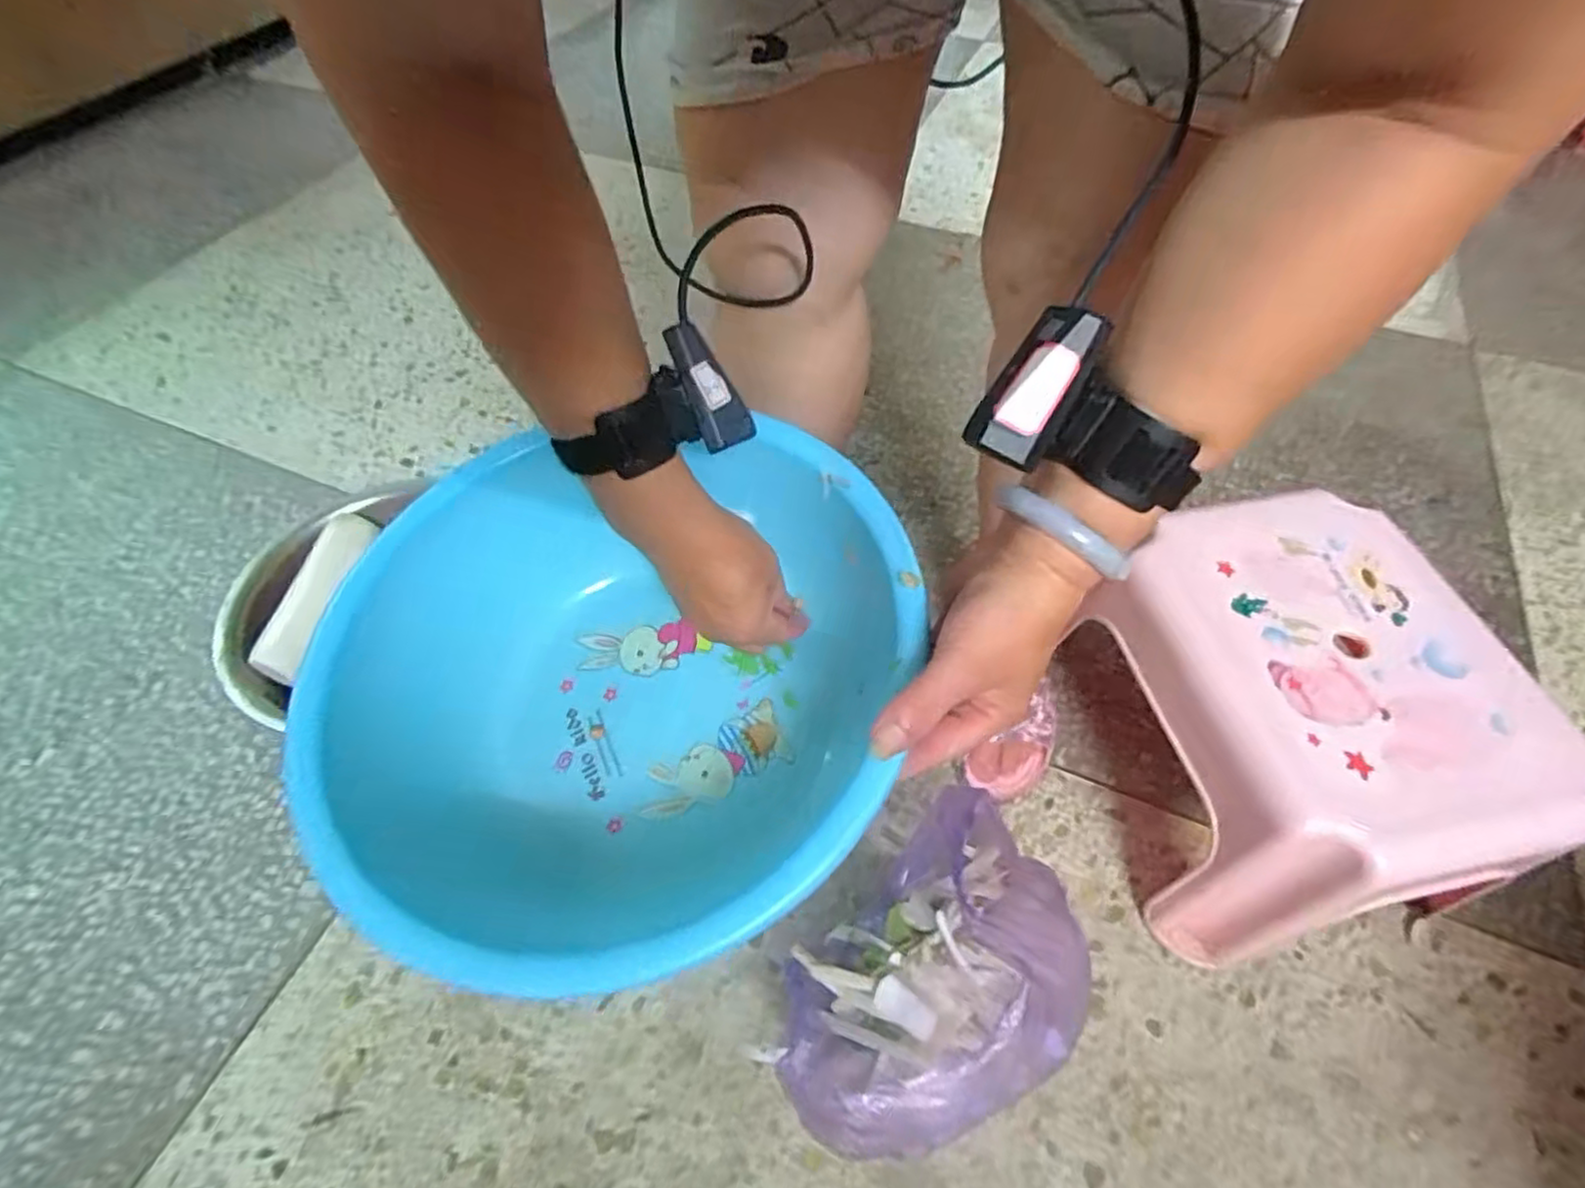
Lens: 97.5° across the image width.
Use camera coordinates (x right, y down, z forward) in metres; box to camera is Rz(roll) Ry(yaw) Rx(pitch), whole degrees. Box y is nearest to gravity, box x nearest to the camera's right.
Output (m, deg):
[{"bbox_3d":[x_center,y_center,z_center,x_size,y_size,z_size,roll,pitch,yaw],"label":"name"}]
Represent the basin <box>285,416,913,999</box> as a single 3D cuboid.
[{"bbox_3d":[-0.104,0.057,0.425,0.323,0.153,0.302,0,58,0],"label":"basin"}]

